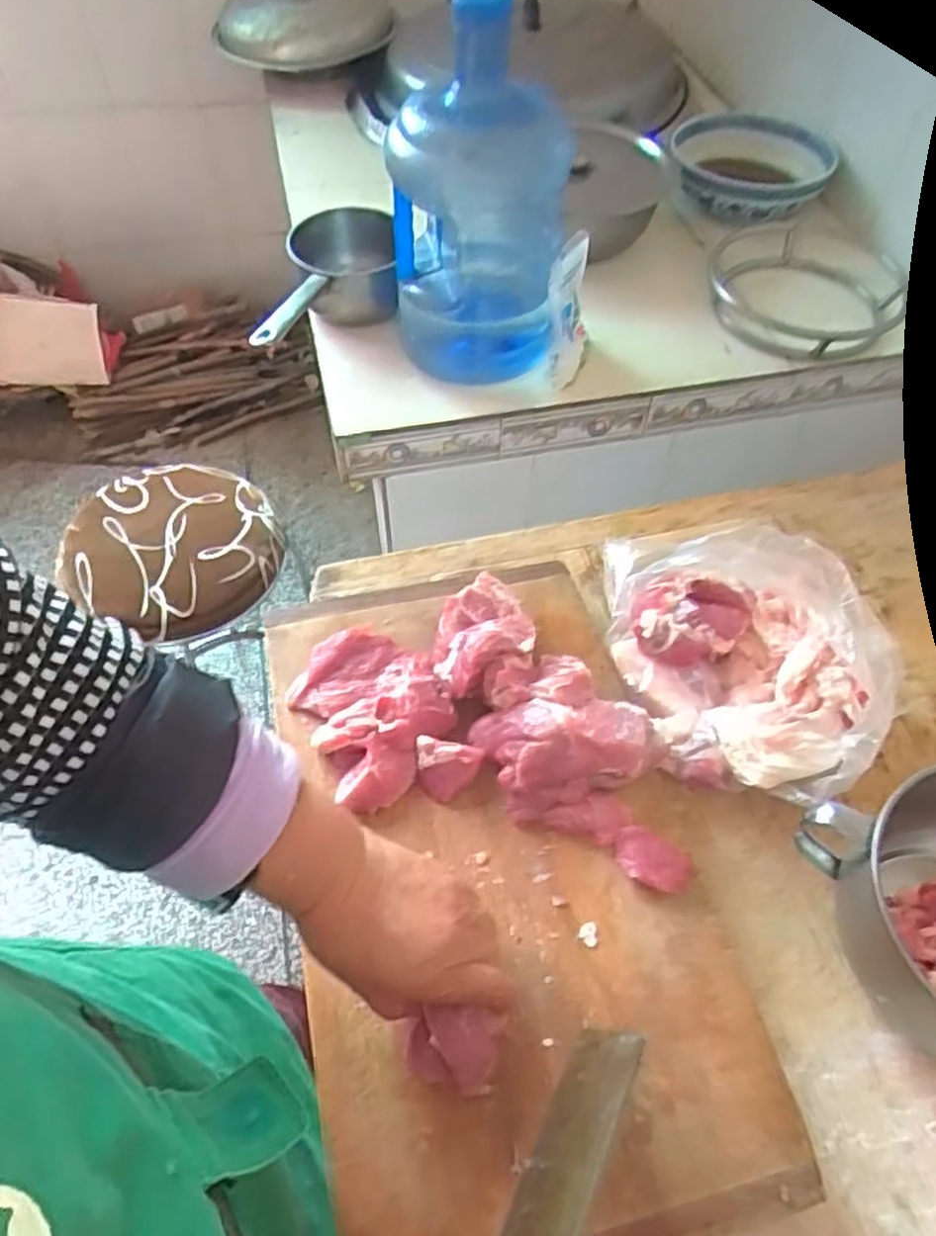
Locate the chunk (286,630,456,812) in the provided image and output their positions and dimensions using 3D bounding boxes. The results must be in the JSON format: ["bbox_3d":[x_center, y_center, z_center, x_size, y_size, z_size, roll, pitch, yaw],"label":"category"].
[{"bbox_3d":[-0.063,0.061,0.533,0.092,0.026,0.122,-25,58,-18],"label":"chunk"}]

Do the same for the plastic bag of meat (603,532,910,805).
[{"bbox_3d":[0.195,0.025,0.573,0.207,0.086,0.190,15,55,8],"label":"plastic bag of meat"}]

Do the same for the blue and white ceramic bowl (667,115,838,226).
[{"bbox_3d":[0.423,-0.681,1.194,0.226,0.076,0.228,12,54,7],"label":"blue and white ceramic bowl"}]

